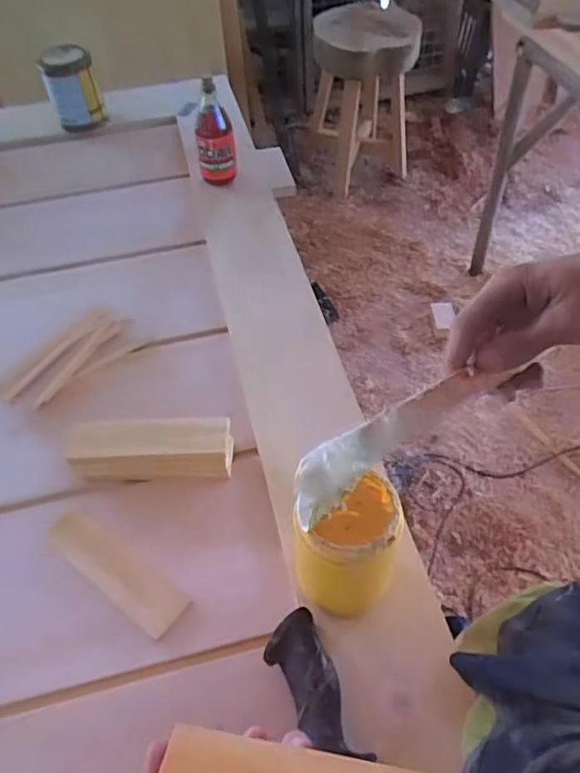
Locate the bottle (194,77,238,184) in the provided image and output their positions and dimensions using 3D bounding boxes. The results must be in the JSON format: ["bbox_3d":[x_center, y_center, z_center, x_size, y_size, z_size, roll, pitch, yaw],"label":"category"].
[{"bbox_3d":[-0.135,-0.445,1.021,0.069,0.171,0.066,-8,50,-4],"label":"bottle"}]

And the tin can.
[{"bbox_3d":[-0.457,-0.630,1.219,0.104,0.154,0.124,-16,52,-9],"label":"tin can"}]

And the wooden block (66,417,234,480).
[{"bbox_3d":[-0.161,0.075,0.683,0.185,0.056,0.060,-2,50,1],"label":"wooden block"}]

